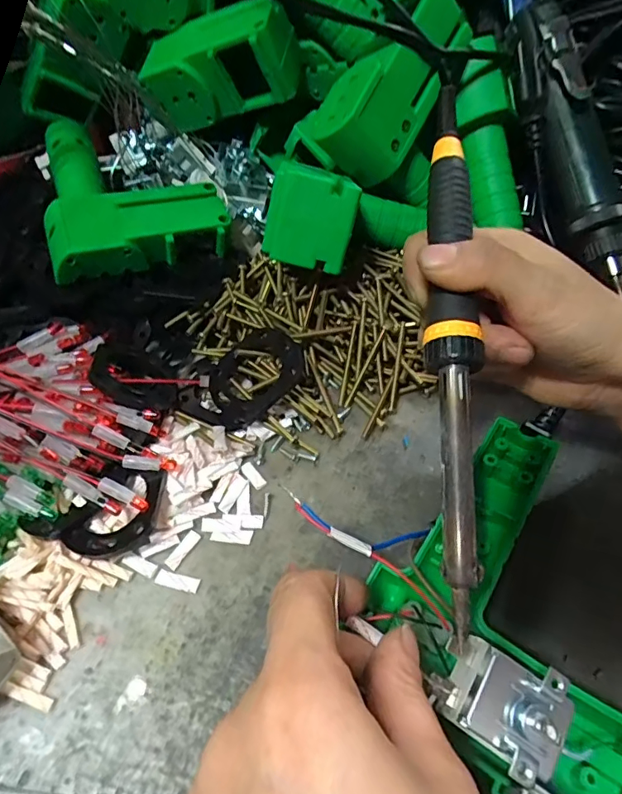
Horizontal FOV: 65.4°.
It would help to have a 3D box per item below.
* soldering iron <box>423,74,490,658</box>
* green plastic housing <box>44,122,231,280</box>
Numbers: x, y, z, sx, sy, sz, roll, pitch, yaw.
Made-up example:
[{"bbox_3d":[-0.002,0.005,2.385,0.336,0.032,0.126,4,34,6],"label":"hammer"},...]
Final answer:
[{"bbox_3d":[0.060,-0.035,0.208,0.021,0.023,0.239,2,74,1],"label":"soldering iron"},{"bbox_3d":[-0.130,-0.147,0.350,0.114,0.045,0.147,-17,52,-14],"label":"green plastic housing"}]

